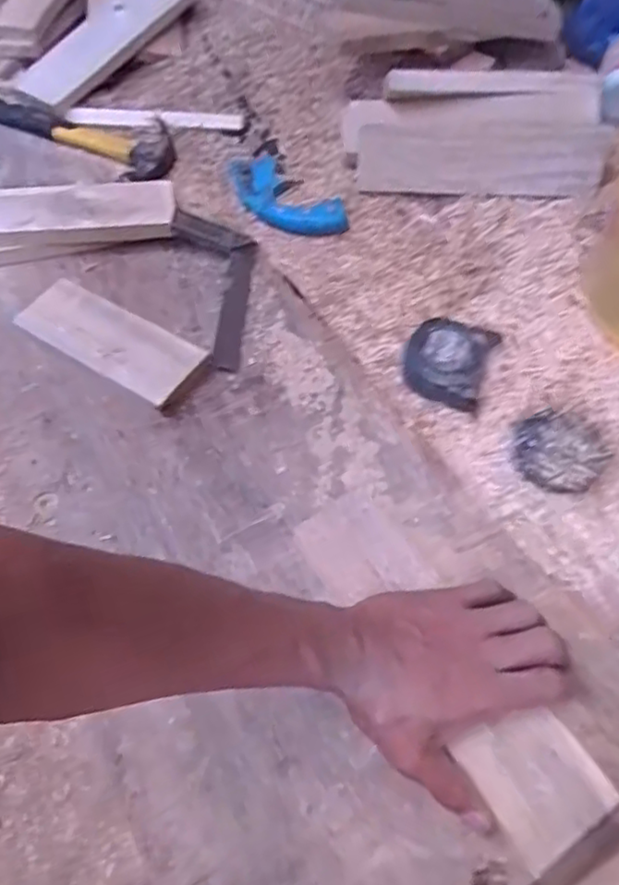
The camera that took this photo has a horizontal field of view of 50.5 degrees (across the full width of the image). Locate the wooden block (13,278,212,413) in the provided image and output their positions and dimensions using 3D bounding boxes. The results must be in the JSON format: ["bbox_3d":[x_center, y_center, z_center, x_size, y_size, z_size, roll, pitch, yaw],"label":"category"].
[{"bbox_3d":[-0.195,-0.098,0.650,0.191,0.027,0.071,27,59,19],"label":"wooden block"}]

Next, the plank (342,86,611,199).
[{"bbox_3d":[0.177,-0.341,0.745,0.285,0.022,0.124,6,85,17],"label":"plank"}]

